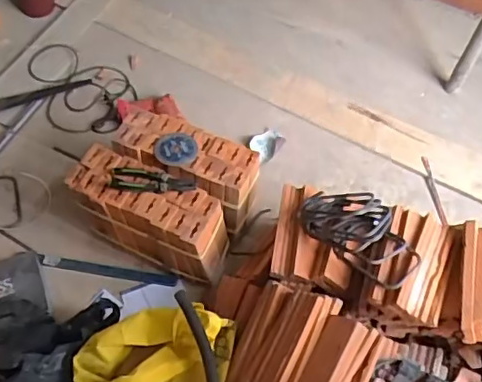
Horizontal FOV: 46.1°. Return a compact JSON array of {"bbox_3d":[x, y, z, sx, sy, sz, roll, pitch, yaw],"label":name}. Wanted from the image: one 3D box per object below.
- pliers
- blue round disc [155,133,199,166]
[{"bbox_3d":[-0.199,-0.021,1.265,0.189,0.014,0.061,4,58,-2],"label":"pliers"},{"bbox_3d":[-0.152,-0.098,1.325,0.097,0.010,0.090,2,58,-3],"label":"blue round disc"}]

